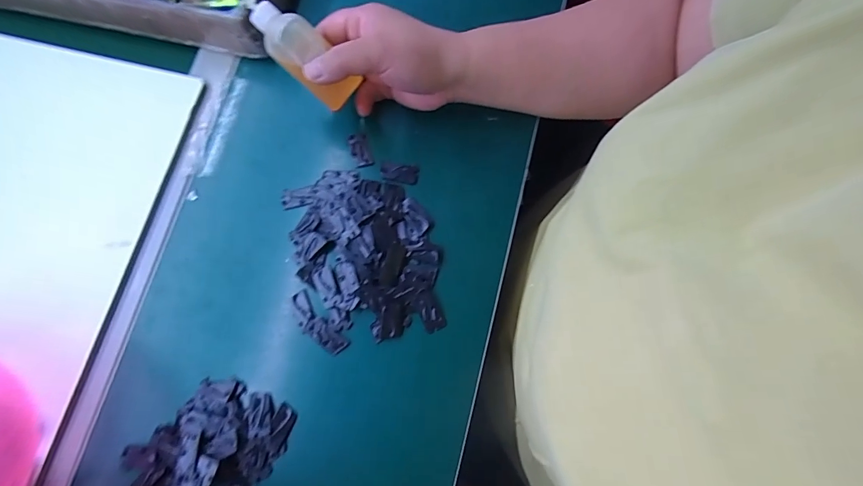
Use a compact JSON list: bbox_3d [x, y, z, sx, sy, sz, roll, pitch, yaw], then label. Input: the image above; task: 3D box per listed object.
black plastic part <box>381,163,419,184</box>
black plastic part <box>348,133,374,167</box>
[{"bbox_3d":[-0.030,-0.064,0.370,0.034,0.004,0.017,10,78,6],"label":"black plastic part"},{"bbox_3d":[-0.066,-0.086,0.377,0.017,0.004,0.035,-19,76,-1],"label":"black plastic part"}]

